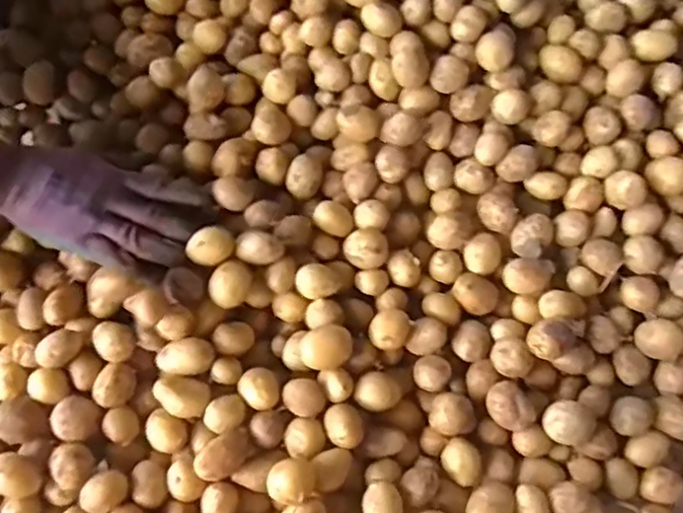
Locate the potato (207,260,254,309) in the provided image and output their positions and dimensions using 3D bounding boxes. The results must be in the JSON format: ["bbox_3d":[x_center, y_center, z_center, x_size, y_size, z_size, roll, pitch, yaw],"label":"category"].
[{"bbox_3d":[-0.090,0.025,0.492,0.027,0.036,0.037,20,67,11],"label":"potato"}]

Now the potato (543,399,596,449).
[{"bbox_3d":[0.175,0.129,0.466,0.037,0.032,0.034,-1,64,2],"label":"potato"}]

